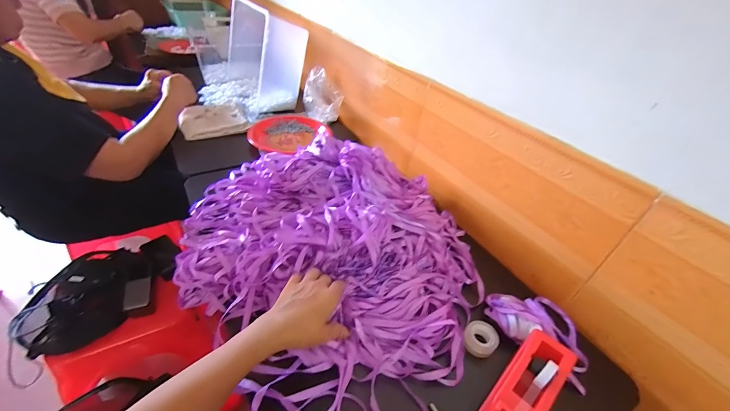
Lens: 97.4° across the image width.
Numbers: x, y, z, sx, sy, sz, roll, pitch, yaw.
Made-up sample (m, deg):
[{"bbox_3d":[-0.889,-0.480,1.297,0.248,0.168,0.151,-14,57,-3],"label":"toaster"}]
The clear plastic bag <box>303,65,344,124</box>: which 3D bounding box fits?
[{"bbox_3d":[-0.144,-0.344,1.028,0.136,0.124,0.120,32,45,28],"label":"clear plastic bag"}]

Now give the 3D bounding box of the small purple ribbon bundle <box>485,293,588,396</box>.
[{"bbox_3d":[0.281,0.179,0.511,0.161,0.042,0.121,31,45,27],"label":"small purple ribbon bundle"}]

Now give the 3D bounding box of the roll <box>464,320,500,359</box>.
[{"bbox_3d":[0.177,0.204,0.490,0.048,0.028,0.042,25,42,21],"label":"roll"}]

